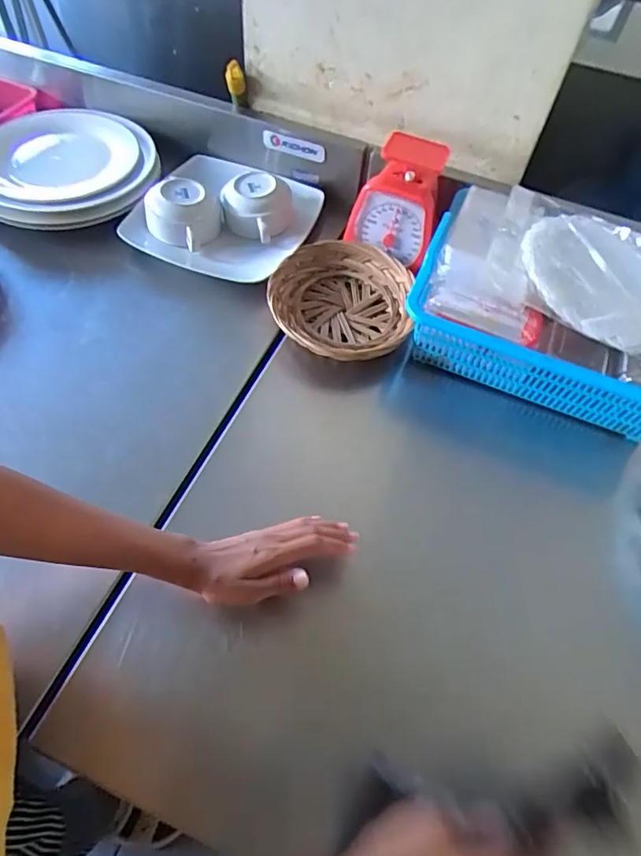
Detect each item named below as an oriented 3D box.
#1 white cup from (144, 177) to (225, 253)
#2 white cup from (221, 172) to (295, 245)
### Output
[{"bbox_3d":[-0.200,-0.308,0.755,0.089,0.058,0.086,2,58,-3],"label":"white cup"},{"bbox_3d":[-0.093,-0.328,0.775,0.102,0.058,0.095,2,58,-3],"label":"white cup"}]

